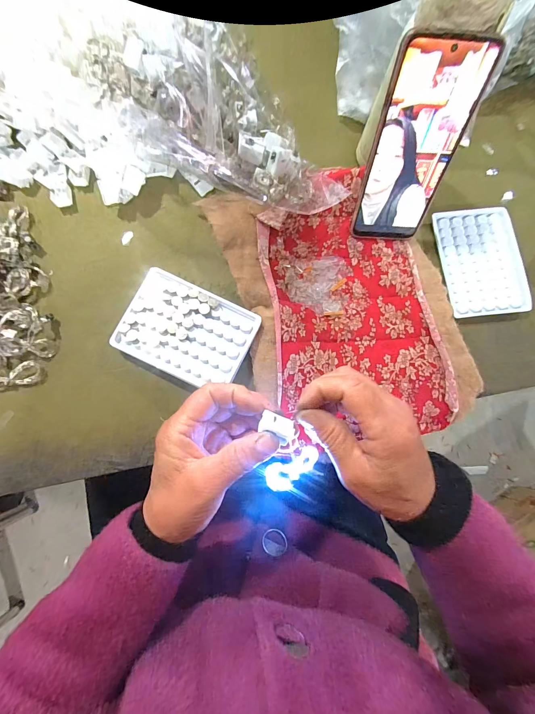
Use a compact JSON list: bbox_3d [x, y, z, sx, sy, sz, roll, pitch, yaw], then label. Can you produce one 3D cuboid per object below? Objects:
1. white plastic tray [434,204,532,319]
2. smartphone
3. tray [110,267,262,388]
[{"bbox_3d":[0.250,-0.113,0.357,0.090,0.012,0.130,-6,81,-4],"label":"white plastic tray"},{"bbox_3d":[0.140,-0.191,0.294,0.084,0.168,0.007,2,54,0],"label":"smartphone"},{"bbox_3d":[-0.084,-0.028,0.321,0.131,0.020,0.094,25,80,1],"label":"tray"}]

